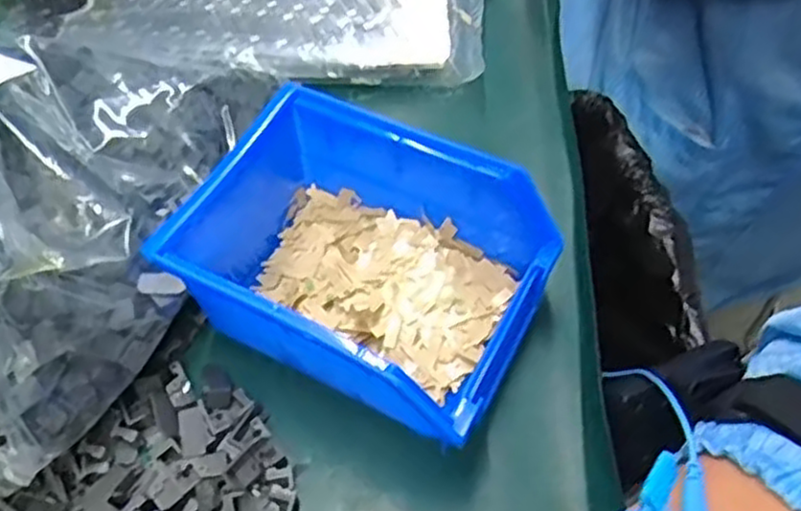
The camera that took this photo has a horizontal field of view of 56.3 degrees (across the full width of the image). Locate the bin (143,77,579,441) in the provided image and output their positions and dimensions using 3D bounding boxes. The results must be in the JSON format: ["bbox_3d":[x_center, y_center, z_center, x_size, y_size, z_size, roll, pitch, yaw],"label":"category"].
[{"bbox_3d":[-0.020,0.000,0.326,0.158,0.064,0.112,26,61,18],"label":"bin"}]

